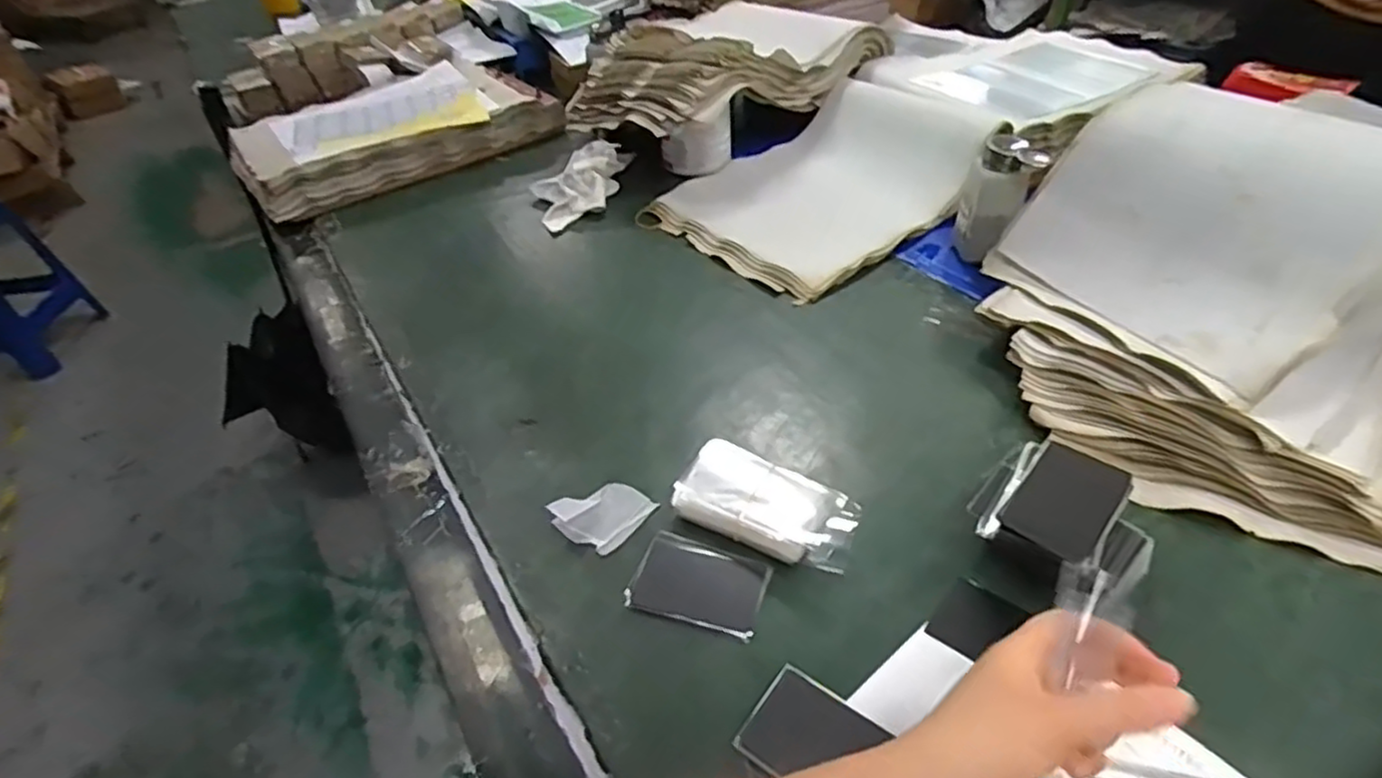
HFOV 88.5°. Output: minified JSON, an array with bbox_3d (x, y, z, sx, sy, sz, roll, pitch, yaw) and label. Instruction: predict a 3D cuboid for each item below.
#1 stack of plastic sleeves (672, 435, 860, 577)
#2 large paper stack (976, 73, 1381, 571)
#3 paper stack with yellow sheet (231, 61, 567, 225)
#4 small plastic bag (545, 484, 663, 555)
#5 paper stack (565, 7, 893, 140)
[{"bbox_3d":[0.056,0.085,0.522,0.127,0.027,0.066,17,46,23],"label":"stack of plastic sleeves"},{"bbox_3d":[0.419,-0.065,0.549,0.344,0.170,0.302,15,45,21],"label":"large paper stack"},{"bbox_3d":[-0.468,-0.408,1.142,0.471,0.081,0.294,-28,46,-24],"label":"paper stack with yellow sheet"},{"bbox_3d":[-0.065,0.090,0.536,0.050,0.023,0.066,31,53,34],"label":"small plastic bag"},{"bbox_3d":[0.042,-0.496,1.057,0.439,0.103,0.306,-33,49,-29],"label":"paper stack"}]

